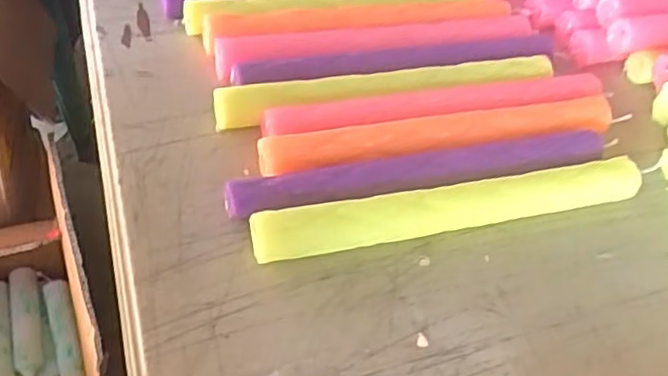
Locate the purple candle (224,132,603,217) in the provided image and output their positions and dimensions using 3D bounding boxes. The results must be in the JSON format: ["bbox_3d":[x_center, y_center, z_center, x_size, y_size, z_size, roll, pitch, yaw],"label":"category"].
[{"bbox_3d":[0.046,-0.005,0.332,0.195,0.021,0.020,-9,48,-16],"label":"purple candle"}]

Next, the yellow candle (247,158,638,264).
[{"bbox_3d":[0.058,0.009,0.322,0.196,0.021,0.016,-9,48,-16],"label":"yellow candle"}]

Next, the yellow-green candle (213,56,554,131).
[{"bbox_3d":[0.032,-0.053,0.376,0.195,0.020,0.017,-9,48,-16],"label":"yellow-green candle"}]

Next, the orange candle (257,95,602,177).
[{"bbox_3d":[0.059,-0.024,0.351,0.195,0.021,0.024,-9,48,-15],"label":"orange candle"}]

